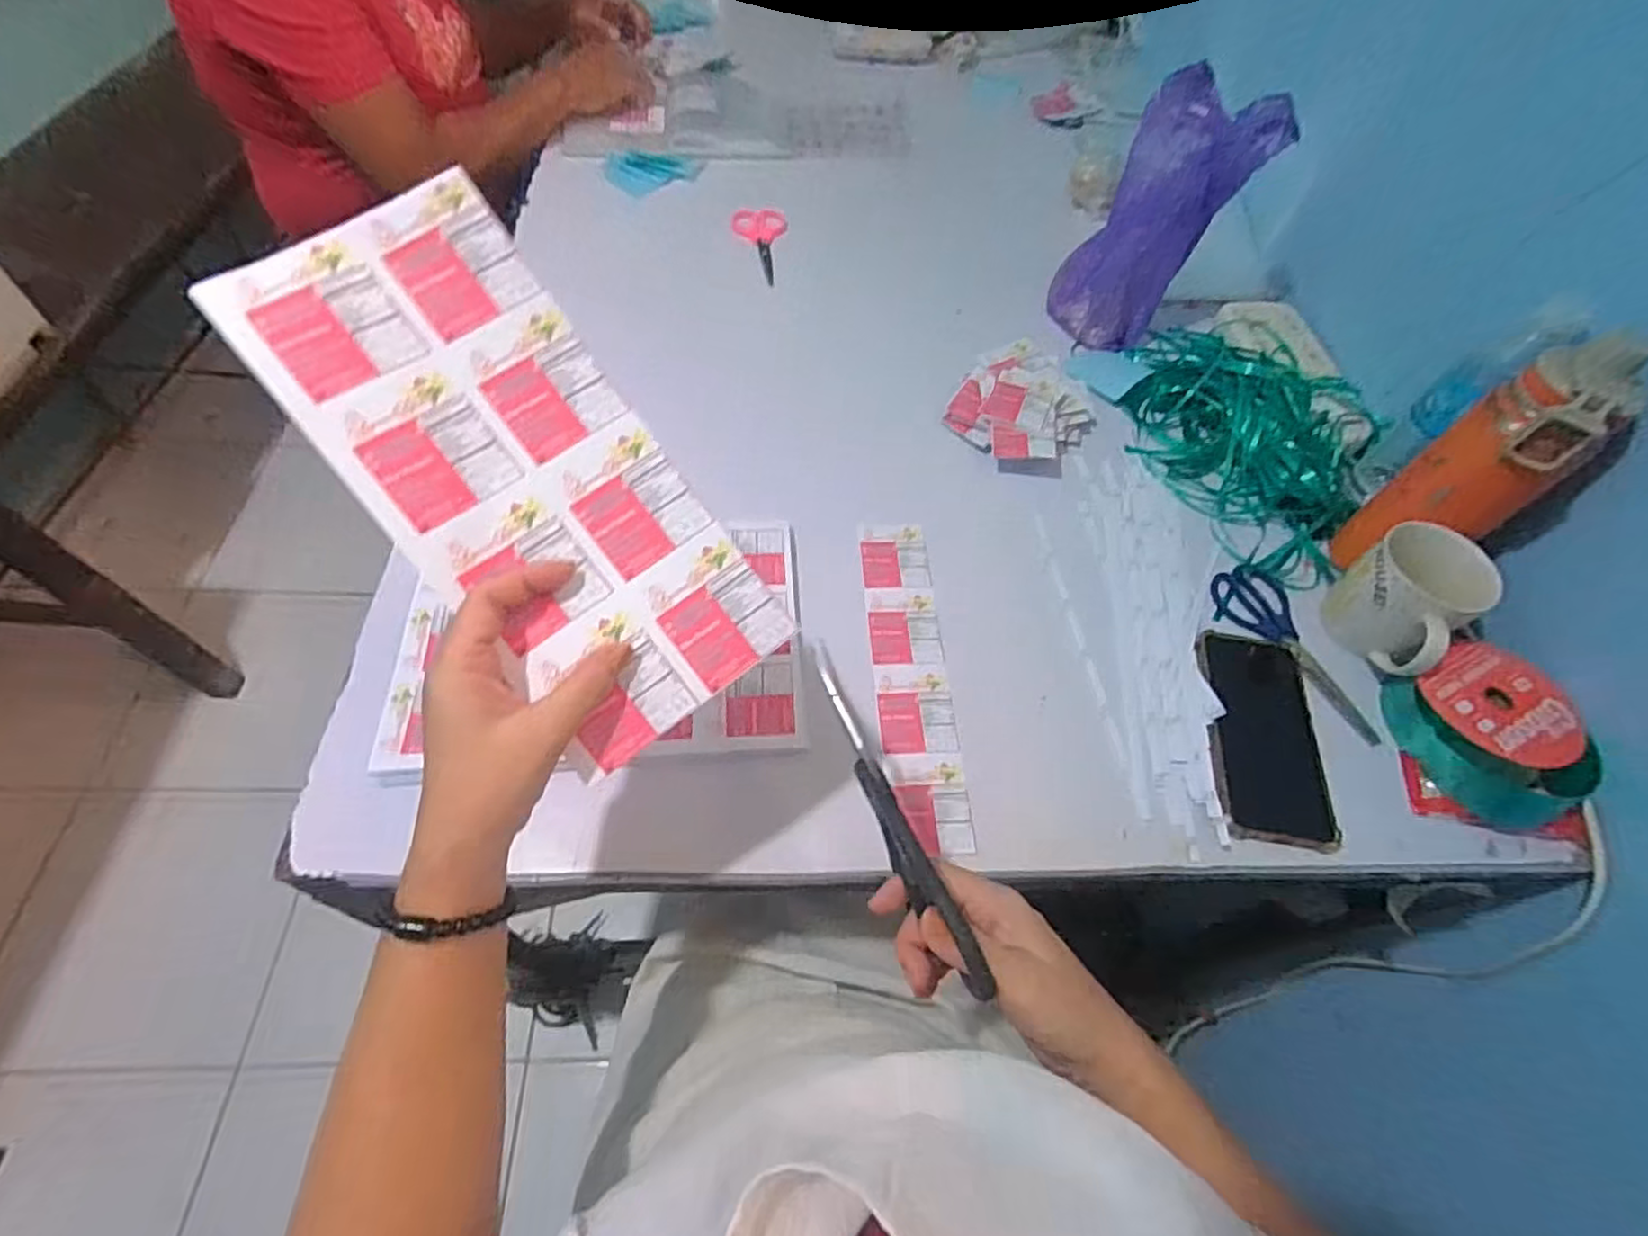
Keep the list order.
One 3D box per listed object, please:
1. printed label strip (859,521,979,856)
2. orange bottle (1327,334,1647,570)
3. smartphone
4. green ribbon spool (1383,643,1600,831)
[{"bbox_3d":[0.068,0.038,0.558,0.059,0.005,0.281,-1,58,-4],"label":"printed label strip"},{"bbox_3d":[0.502,-0.110,0.547,0.080,0.213,0.076,-32,65,-21],"label":"orange bottle"},{"bbox_3d":[0.332,0.083,0.536,0.084,0.013,0.175,9,58,2],"label":"smartphone"},{"bbox_3d":[0.495,0.085,0.527,0.104,0.045,0.131,1,58,-3],"label":"green ribbon spool"}]

